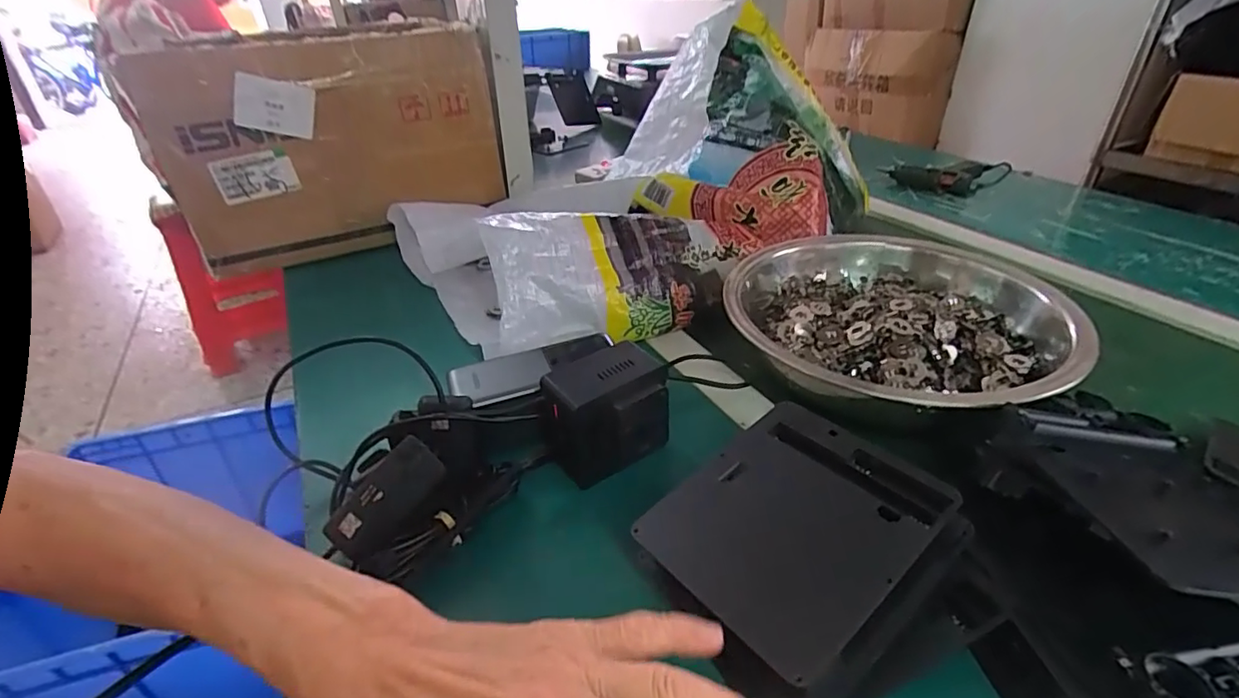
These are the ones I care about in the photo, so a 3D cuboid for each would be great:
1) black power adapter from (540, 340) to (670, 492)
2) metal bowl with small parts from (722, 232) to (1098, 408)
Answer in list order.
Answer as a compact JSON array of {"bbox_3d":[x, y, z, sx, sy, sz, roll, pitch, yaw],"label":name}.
[{"bbox_3d":[-0.009,0.047,0.387,0.080,0.070,0.058,-21,36,-27],"label":"black power adapter"},{"bbox_3d":[0.231,-0.018,0.476,0.213,0.070,0.254,-7,32,-8],"label":"metal bowl with small parts"}]

